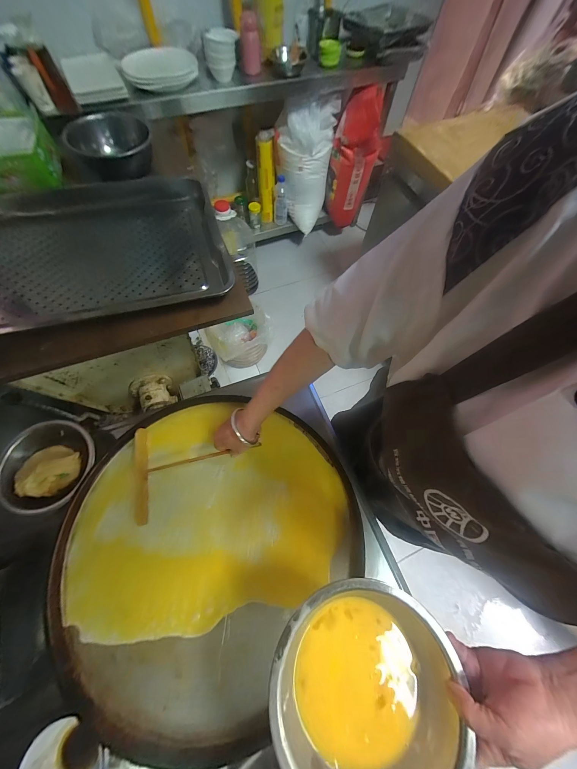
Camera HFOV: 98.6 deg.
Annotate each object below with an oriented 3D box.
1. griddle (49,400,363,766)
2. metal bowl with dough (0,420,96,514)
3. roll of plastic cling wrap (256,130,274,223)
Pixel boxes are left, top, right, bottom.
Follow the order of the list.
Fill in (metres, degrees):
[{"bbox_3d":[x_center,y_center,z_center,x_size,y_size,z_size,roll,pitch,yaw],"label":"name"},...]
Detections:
[{"bbox_3d":[-0.152,0.269,0.459,0.471,0.049,0.521,37,72,13],"label":"griddle"},{"bbox_3d":[-0.472,0.163,0.495,0.151,0.059,0.168,10,68,3],"label":"metal bowl with dough"},{"bbox_3d":[-0.120,-1.109,1.390,0.097,0.425,0.120,-3,68,-2],"label":"roll of plastic cling wrap"}]

